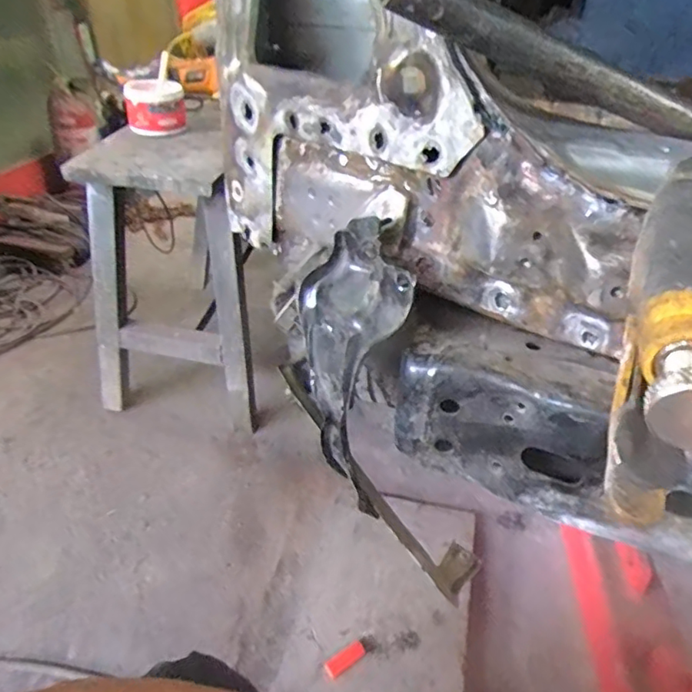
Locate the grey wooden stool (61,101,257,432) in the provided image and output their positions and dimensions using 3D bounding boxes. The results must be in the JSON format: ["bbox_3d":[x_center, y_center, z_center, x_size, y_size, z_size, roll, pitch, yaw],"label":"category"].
[{"bbox_3d":[-0.398,-0.127,1.168,0.324,0.596,0.322,-9,36,-13],"label":"grey wooden stool"}]

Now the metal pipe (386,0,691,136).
[{"bbox_3d":[0.154,-0.164,0.341,0.278,0.023,0.016,12,31,-19],"label":"metal pipe"}]

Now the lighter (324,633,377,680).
[{"bbox_3d":[0.008,0.498,0.900,0.091,0.011,0.030,-20,39,-27],"label":"lighter"}]

